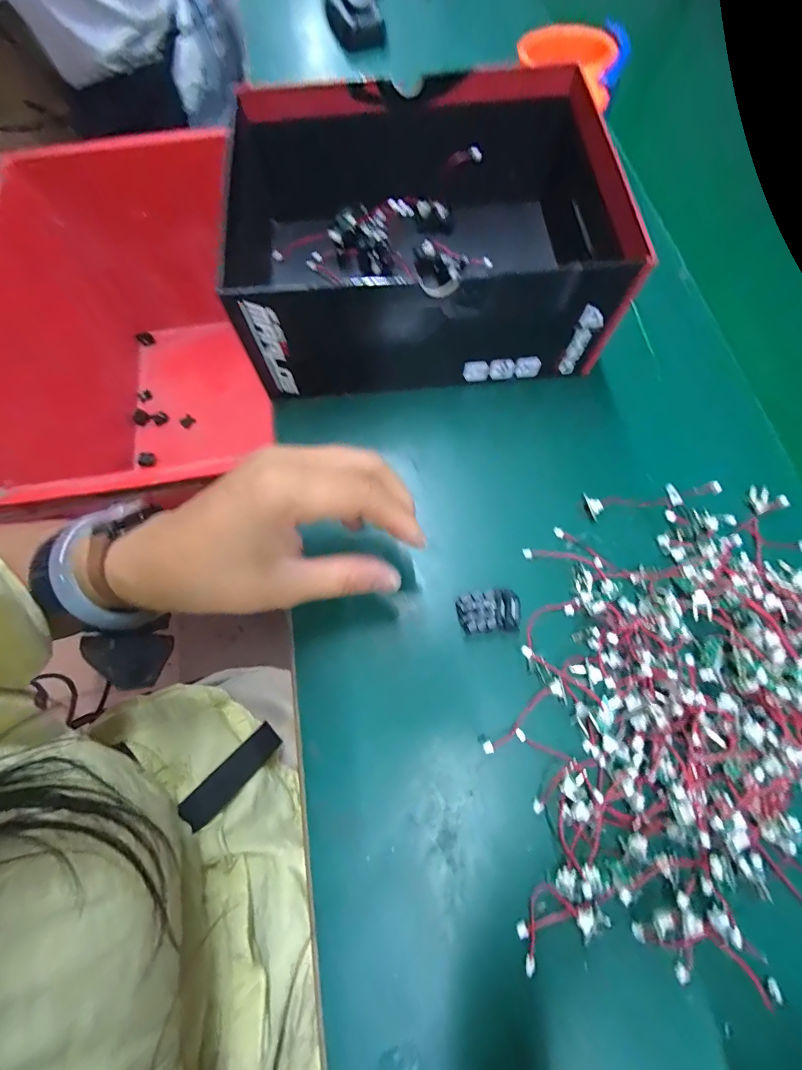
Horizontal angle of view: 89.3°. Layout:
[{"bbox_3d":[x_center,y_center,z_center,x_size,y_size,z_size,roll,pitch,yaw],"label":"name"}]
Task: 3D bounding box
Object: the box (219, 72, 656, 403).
[{"bbox_3d":[0.016,-0.215,0.292,0.252,0.089,0.200,-4,72,-1],"label":"box"}]

